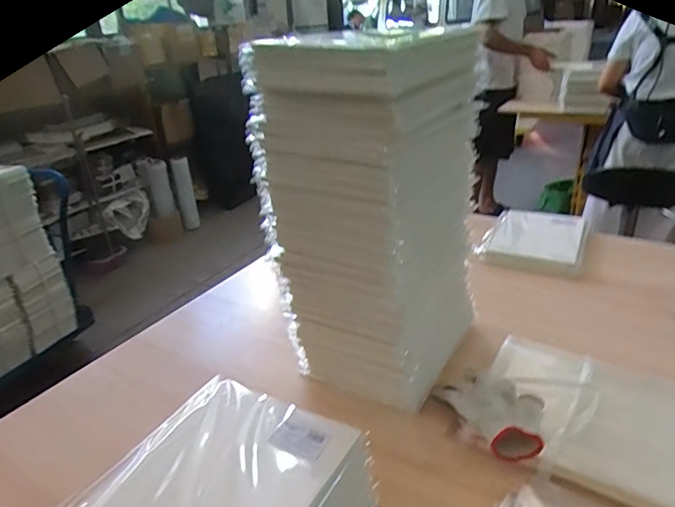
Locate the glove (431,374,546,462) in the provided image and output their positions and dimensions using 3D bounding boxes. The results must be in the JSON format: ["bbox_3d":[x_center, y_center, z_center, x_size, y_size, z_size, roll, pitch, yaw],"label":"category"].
[{"bbox_3d":[0.223,0.207,0.686,0.118,0.054,0.174,-12,28,-13],"label":"glove"}]

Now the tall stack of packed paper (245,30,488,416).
[{"bbox_3d":[0.054,-0.059,0.747,0.231,0.487,0.279,13,32,32],"label":"tall stack of packed paper"}]

